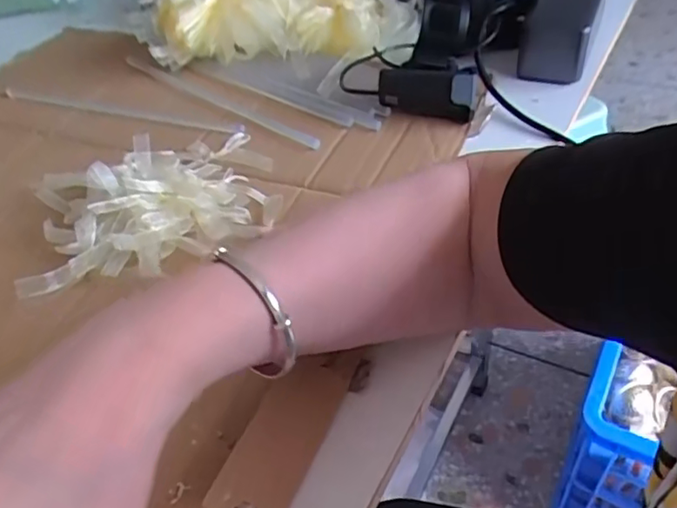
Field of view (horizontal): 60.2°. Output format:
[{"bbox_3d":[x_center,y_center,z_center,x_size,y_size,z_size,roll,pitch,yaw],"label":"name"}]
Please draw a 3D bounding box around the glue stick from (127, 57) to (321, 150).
[{"bbox_3d":[-0.107,-0.135,0.504,0.236,0.009,0.015,30,55,31],"label":"glue stick"}]

